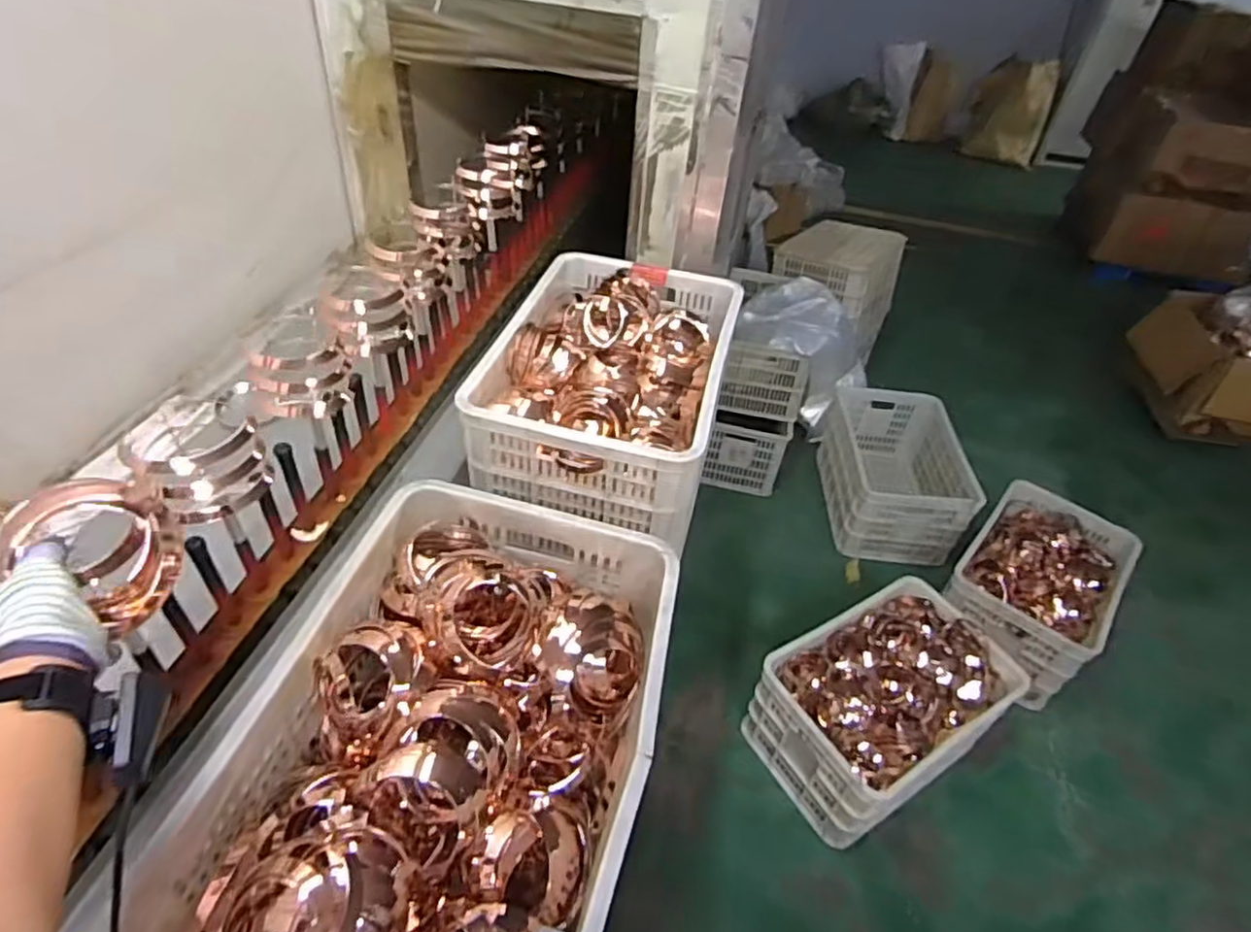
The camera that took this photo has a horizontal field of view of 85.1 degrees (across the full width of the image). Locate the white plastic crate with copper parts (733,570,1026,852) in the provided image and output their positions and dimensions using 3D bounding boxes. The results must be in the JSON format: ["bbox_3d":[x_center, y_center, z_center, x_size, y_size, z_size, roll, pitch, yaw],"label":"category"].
[{"bbox_3d":[0.592,0.539,1.597,0.526,0.299,0.370,-21,49,-26],"label":"white plastic crate with copper parts"}]

